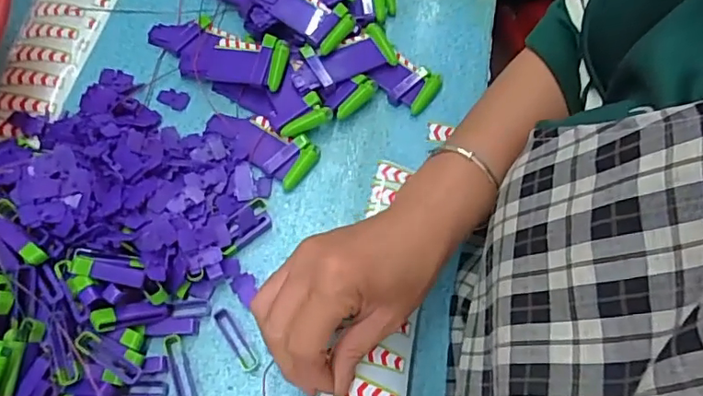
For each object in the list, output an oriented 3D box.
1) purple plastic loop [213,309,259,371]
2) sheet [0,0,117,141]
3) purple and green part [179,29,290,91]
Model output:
[{"bbox_3d":[-0.080,0.097,0.378,0.011,0.005,0.049,-32,70,-16],"label":"purple plastic loop"},{"bbox_3d":[-0.262,-0.131,0.470,0.074,0.010,0.188,12,65,3],"label":"sheet"},{"bbox_3d":[-0.097,-0.118,0.456,0.094,0.015,0.047,12,65,18],"label":"purple and green part"}]

